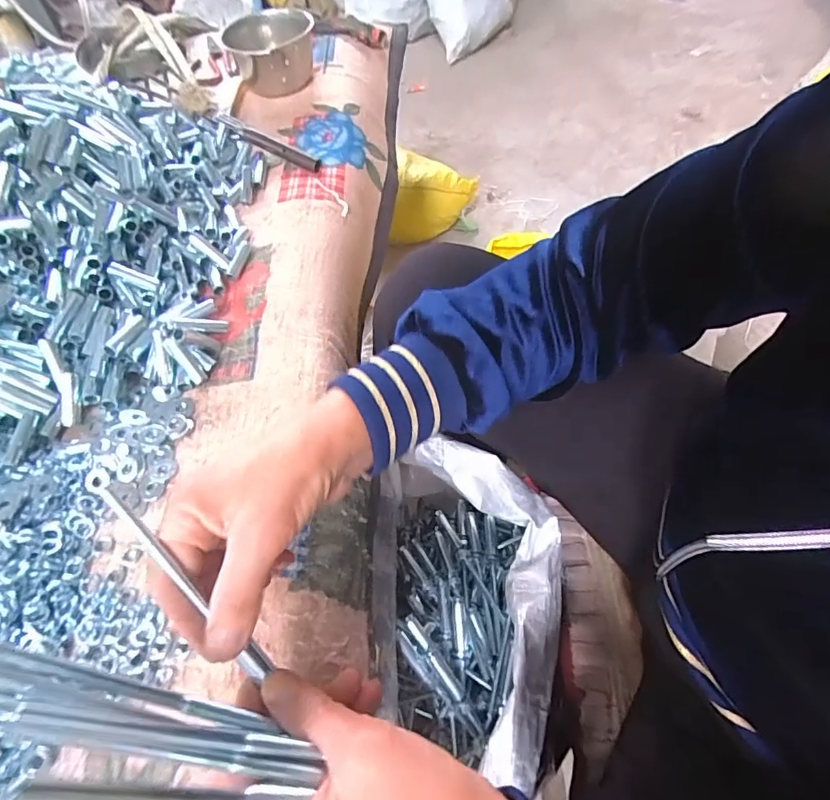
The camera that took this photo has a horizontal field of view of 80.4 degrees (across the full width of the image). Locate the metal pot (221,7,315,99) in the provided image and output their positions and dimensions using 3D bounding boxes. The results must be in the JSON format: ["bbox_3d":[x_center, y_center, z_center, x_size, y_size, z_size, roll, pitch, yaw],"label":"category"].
[{"bbox_3d":[-0.185,-0.462,0.654,0.107,0.070,0.107,-2,56,3],"label":"metal pot"}]

